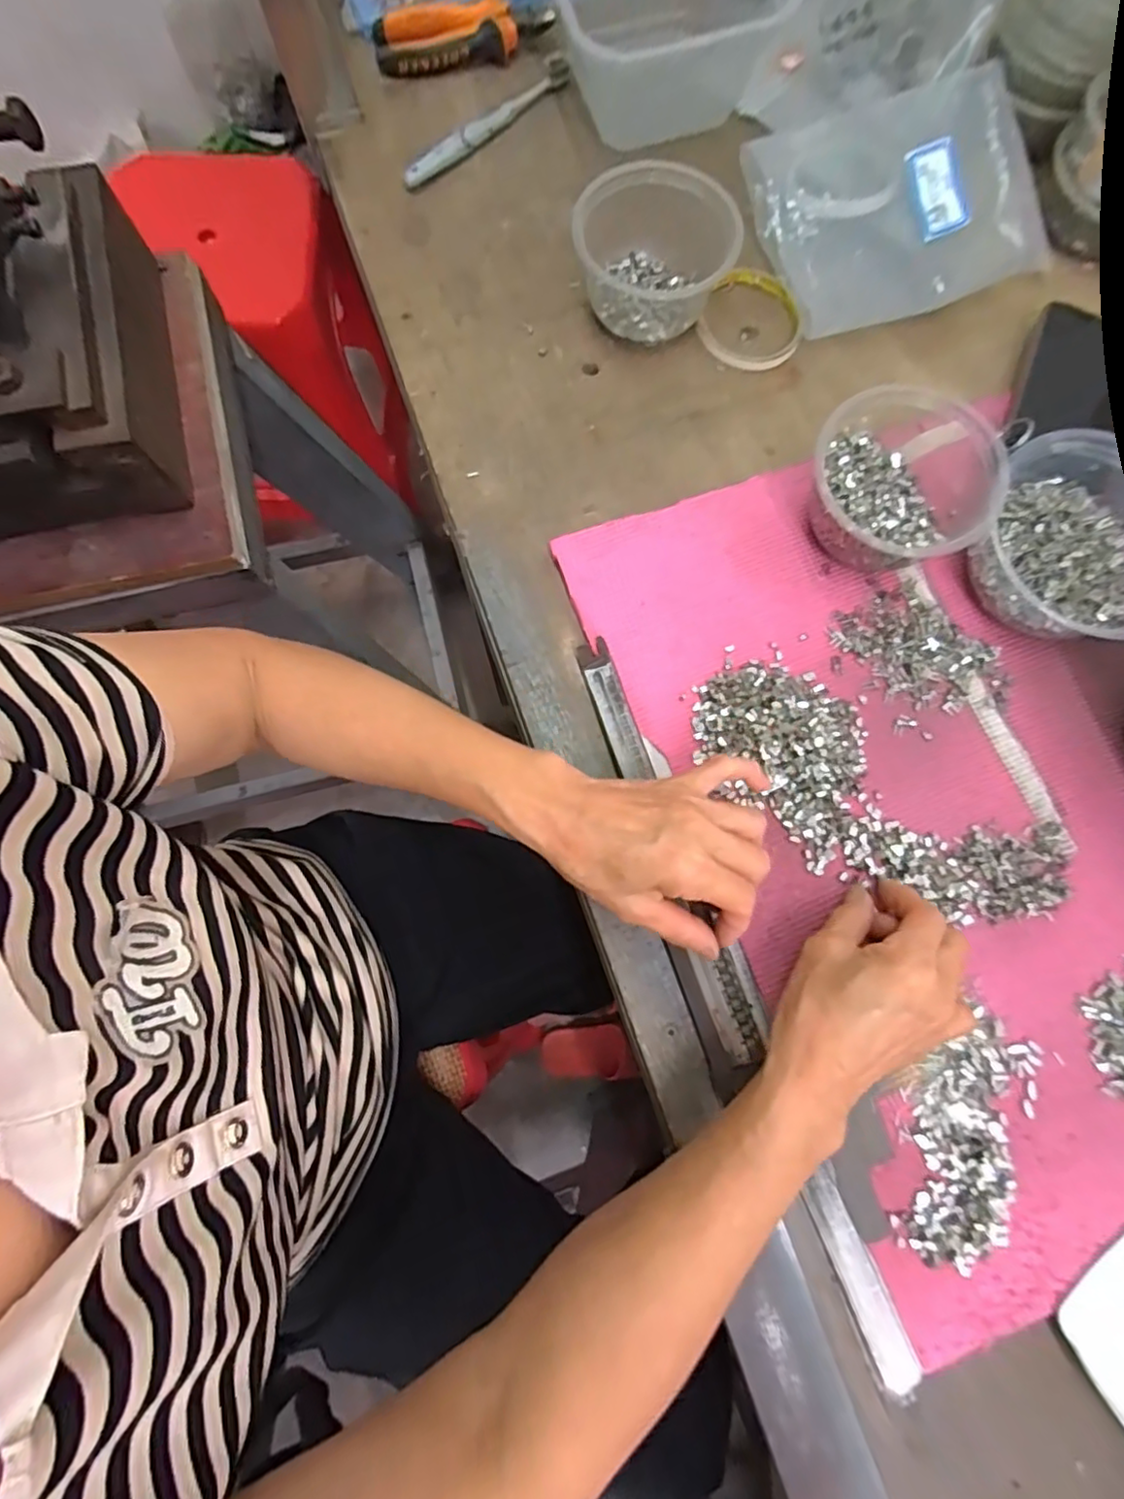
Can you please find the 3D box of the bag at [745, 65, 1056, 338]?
[{"bbox_3d":[0.261,-0.421,0.470,0.210,0.038,0.159,-19,79,-2],"label":"bag"}]

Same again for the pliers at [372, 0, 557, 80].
[{"bbox_3d":[-0.083,-0.596,0.510,0.148,0.029,0.044,-7,79,0],"label":"pliers"}]

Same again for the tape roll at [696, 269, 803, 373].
[{"bbox_3d":[0.149,-0.333,0.472,0.076,0.014,0.089,22,80,6],"label":"tape roll"}]

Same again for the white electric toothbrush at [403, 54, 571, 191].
[{"bbox_3d":[-0.064,-0.514,0.499,0.172,0.016,0.023,-42,81,-6],"label":"white electric toothbrush"}]

